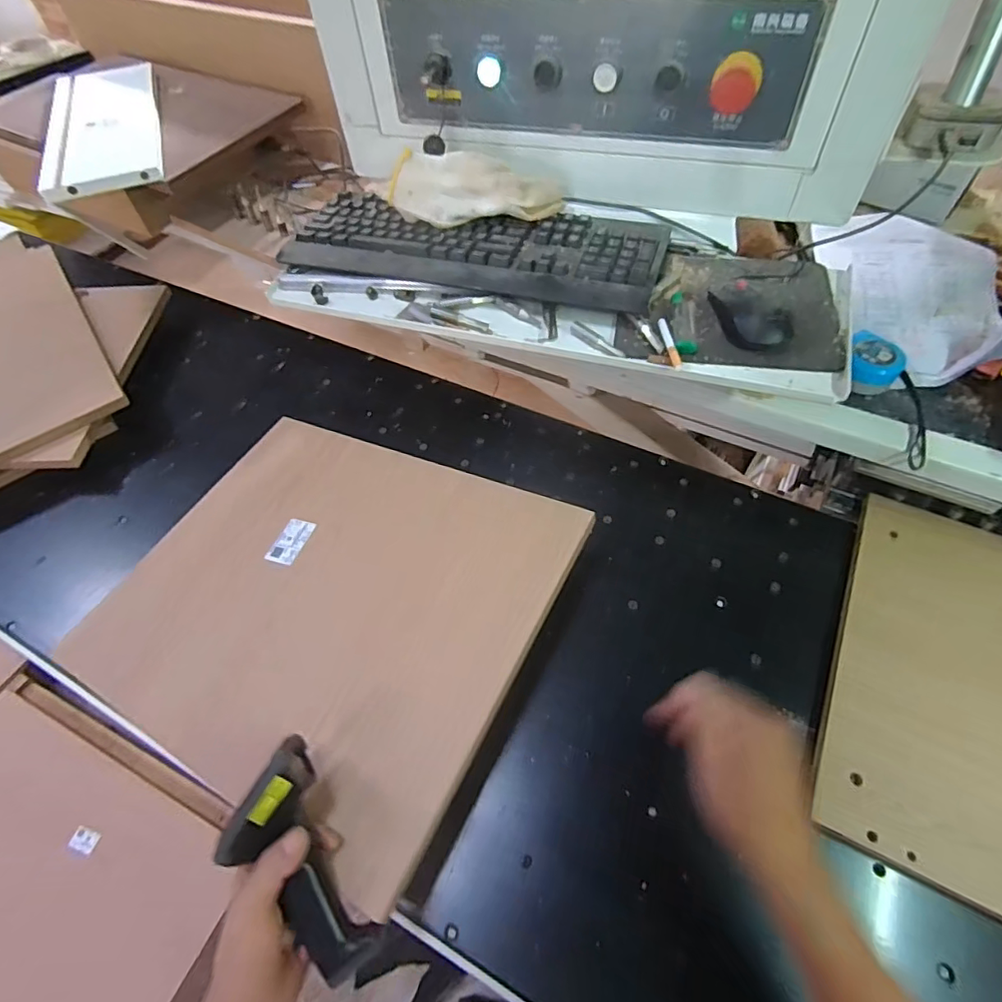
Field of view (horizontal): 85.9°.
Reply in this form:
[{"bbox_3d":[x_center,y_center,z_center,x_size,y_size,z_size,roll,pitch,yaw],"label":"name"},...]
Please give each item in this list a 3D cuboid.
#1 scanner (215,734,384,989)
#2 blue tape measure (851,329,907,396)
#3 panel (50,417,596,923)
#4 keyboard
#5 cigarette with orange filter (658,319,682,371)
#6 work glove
[{"bbox_3d":[-0.158,0.276,0.419,0.069,0.069,0.159,-28,83,-15],"label":"scanner"},{"bbox_3d":[0.418,-0.153,0.608,0.057,0.030,0.071,28,62,20],"label":"blue tape measure"},{"bbox_3d":[-0.203,0.100,0.611,0.505,0.018,0.406,18,59,26],"label":"panel"},{"bbox_3d":[-0.034,-0.308,0.649,0.443,0.037,0.156,15,59,12],"label":"keyboard"},{"bbox_3d":[0.166,-0.156,0.531,0.009,0.011,0.084,-1,57,2],"label":"cigarette with orange filter"},{"bbox_3d":[-0.028,-0.372,0.639,0.206,0.055,0.076,-6,57,-1],"label":"work glove"}]

